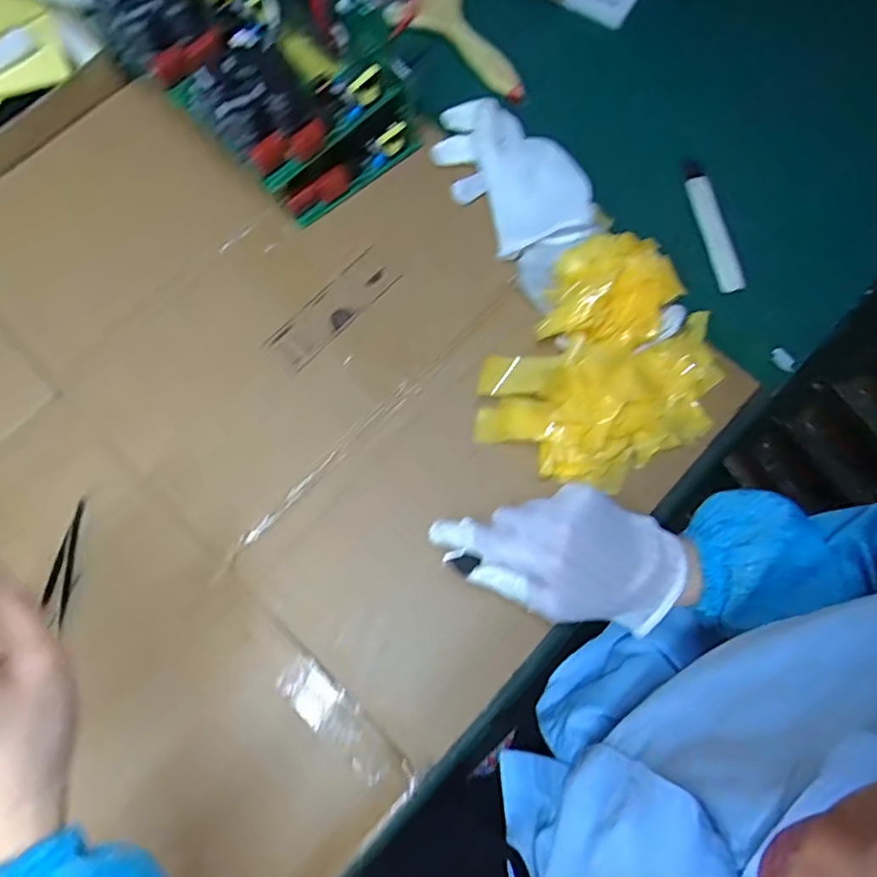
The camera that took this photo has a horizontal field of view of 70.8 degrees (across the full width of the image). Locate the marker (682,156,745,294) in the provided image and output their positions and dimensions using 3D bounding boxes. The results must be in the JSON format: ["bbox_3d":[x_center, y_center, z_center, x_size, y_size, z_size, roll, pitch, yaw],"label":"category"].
[{"bbox_3d":[0.238,-0.190,0.540,0.020,0.021,0.130,-10,76,-4],"label":"marker"}]

